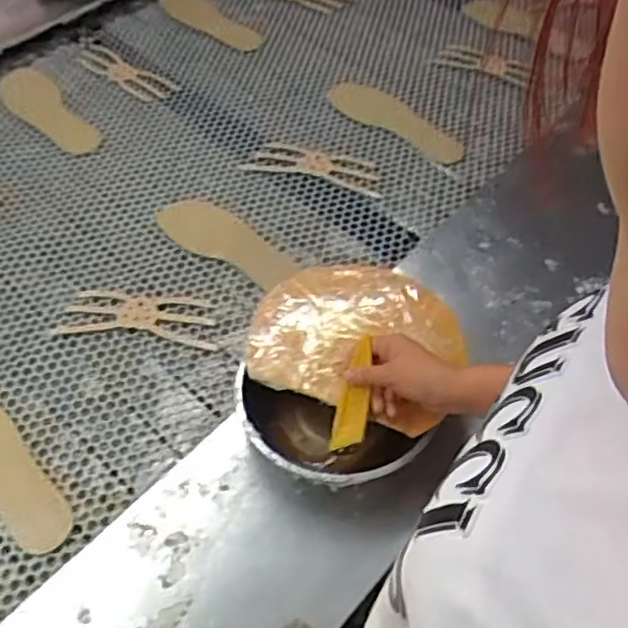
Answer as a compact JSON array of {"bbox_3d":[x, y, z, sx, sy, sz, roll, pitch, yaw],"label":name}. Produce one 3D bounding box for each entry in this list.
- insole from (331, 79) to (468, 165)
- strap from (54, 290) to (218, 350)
[{"bbox_3d":[0.132,-0.319,1.096,0.263,0.009,0.089,38,64,24],"label":"insole"},{"bbox_3d":[-0.230,0.003,0.879,0.203,0.009,0.077,6,56,2],"label":"strap"}]

